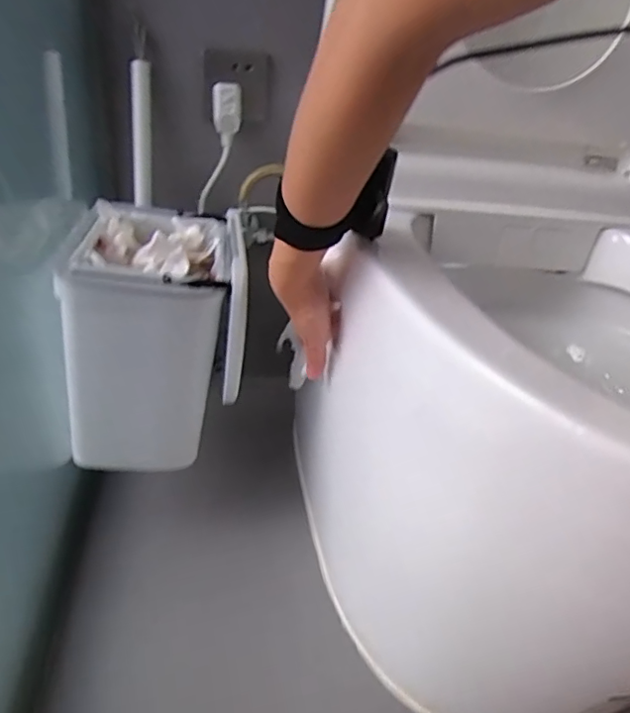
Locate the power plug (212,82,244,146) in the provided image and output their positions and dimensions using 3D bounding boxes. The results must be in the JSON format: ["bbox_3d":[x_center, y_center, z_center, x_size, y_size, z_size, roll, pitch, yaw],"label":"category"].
[{"bbox_3d":[-0.113,-0.312,0.714,0.036,0.073,0.029,-1,31,-15],"label":"power plug"}]

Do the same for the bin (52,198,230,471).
[{"bbox_3d":[-0.184,-0.030,0.629,0.145,0.217,0.246,0,31,-13],"label":"bin"}]

